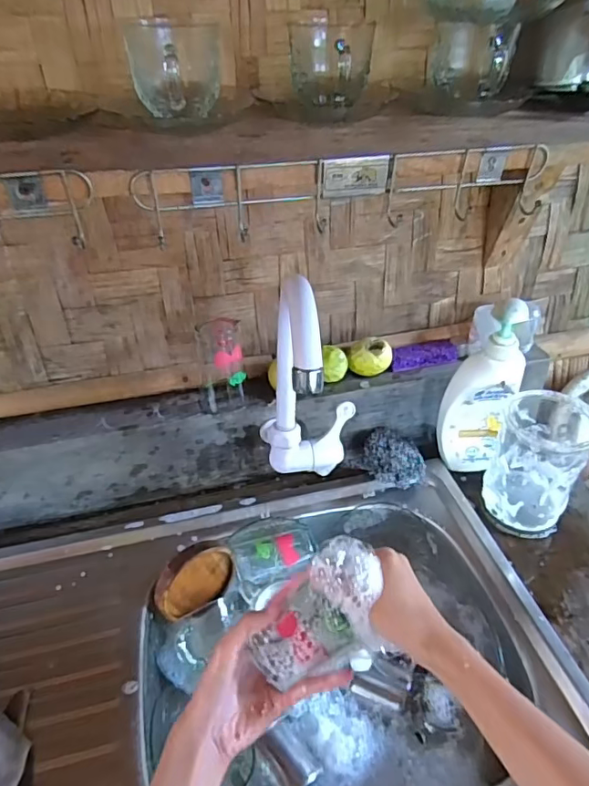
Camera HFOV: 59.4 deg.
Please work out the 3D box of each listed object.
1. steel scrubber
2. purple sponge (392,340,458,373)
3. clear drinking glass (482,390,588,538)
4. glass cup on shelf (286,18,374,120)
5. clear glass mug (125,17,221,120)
[{"bbox_3d":[0.132,0.093,0.702,0.077,0.051,0.096,-26,45,-27],"label":"steel scrubber"},{"bbox_3d":[0.180,-0.051,0.720,0.094,0.025,0.035,-6,39,-6],"label":"purple sponge"},{"bbox_3d":[0.290,0.086,0.621,0.099,0.147,0.104,-1,39,1],"label":"clear drinking glass"},{"bbox_3d":[0.035,-0.310,0.494,0.075,0.070,0.082,2,39,3],"label":"glass cup on shelf"},{"bbox_3d":[-0.100,-0.275,0.443,0.076,0.069,0.080,-8,40,-8],"label":"clear glass mug"}]

